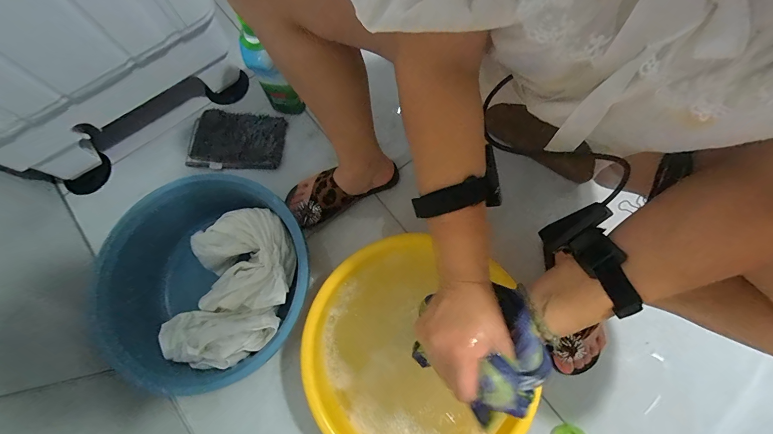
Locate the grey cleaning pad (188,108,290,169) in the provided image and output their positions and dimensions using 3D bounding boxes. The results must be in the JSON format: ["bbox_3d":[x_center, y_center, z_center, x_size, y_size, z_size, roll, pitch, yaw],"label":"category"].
[{"bbox_3d":[-0.330,-0.169,0.712,0.203,0.022,0.131,5,76,3],"label":"grey cleaning pad"}]

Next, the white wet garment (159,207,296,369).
[{"bbox_3d":[-0.262,0.120,0.579,0.170,0.119,0.261,7,75,2],"label":"white wet garment"}]

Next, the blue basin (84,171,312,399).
[{"bbox_3d":[-0.304,0.117,0.578,0.329,0.122,0.347,41,80,11],"label":"blue basin"}]

